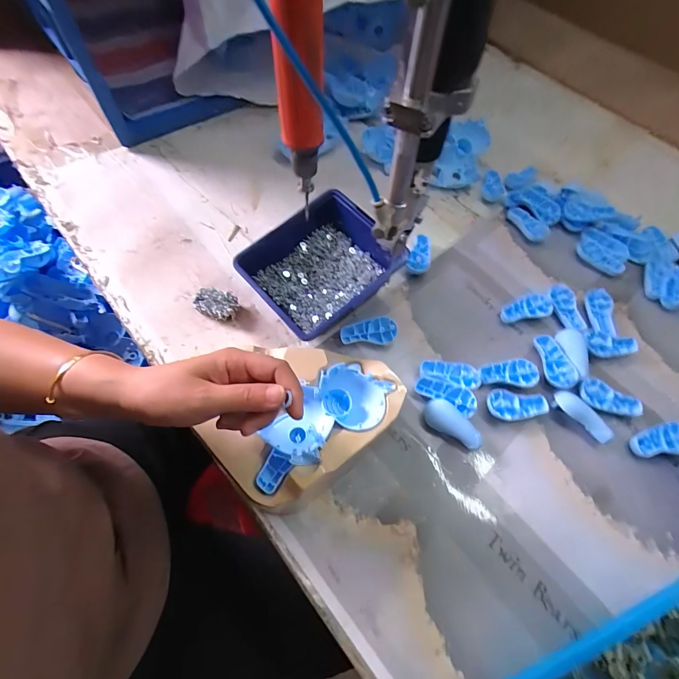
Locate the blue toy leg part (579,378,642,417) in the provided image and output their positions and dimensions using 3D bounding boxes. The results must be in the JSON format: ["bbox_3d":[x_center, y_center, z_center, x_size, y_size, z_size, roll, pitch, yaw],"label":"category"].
[{"bbox_3d":[0.320,0.069,0.412,0.072,0.018,0.032,10,63,3],"label":"blue toy leg part"}]

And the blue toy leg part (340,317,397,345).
[{"bbox_3d":[0.035,-0.009,0.432,0.067,0.022,0.028,-9,64,-7],"label":"blue toy leg part"}]

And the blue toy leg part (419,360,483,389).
[{"bbox_3d":[0.131,0.041,0.417,0.071,0.016,0.034,9,63,2],"label":"blue toy leg part"}]

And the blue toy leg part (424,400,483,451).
[{"bbox_3d":[0.124,0.091,0.384,0.064,0.018,0.030,31,66,13],"label":"blue toy leg part"}]

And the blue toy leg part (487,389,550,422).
[{"bbox_3d":[0.204,0.076,0.403,0.070,0.012,0.035,-2,63,-4],"label":"blue toy leg part"}]

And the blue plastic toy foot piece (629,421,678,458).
[{"bbox_3d":[0.365,0.114,0.395,0.067,0.016,0.034,-7,63,-6],"label":"blue plastic toy foot piece"}]

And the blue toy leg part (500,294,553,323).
[{"bbox_3d":[0.248,-0.040,0.465,0.068,0.017,0.028,-9,63,-7],"label":"blue toy leg part"}]

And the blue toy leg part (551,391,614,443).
[{"bbox_3d":[0.275,0.087,0.398,0.019,0.020,0.065,-34,69,-18],"label":"blue toy leg part"}]

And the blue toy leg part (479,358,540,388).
[{"bbox_3d":[0.203,0.040,0.420,0.067,0.010,0.031,-1,63,-3],"label":"blue toy leg part"}]

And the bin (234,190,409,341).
[{"bbox_3d":[-0.022,-0.083,0.443,0.165,0.076,0.145,-38,70,-19],"label":"bin"}]

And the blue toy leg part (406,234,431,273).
[{"bbox_3d":[0.115,-0.119,0.498,0.031,0.020,0.062,15,63,5],"label":"blue toy leg part"}]

